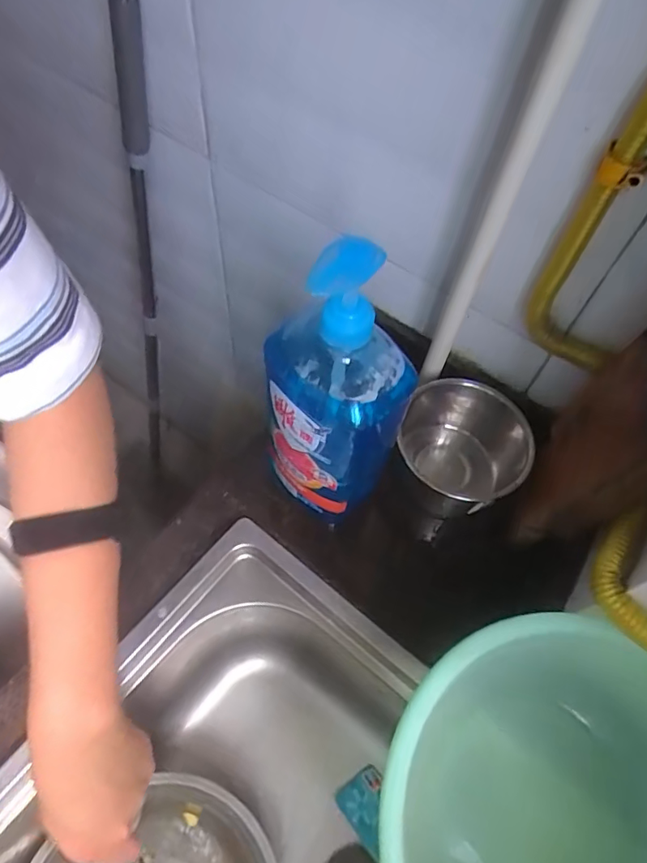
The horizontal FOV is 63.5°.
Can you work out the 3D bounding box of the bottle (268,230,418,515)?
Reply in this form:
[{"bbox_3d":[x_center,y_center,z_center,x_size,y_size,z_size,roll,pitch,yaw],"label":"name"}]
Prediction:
[{"bbox_3d":[0.006,-0.015,0.415,0.101,0.286,0.069,26,60,11],"label":"bottle"}]

